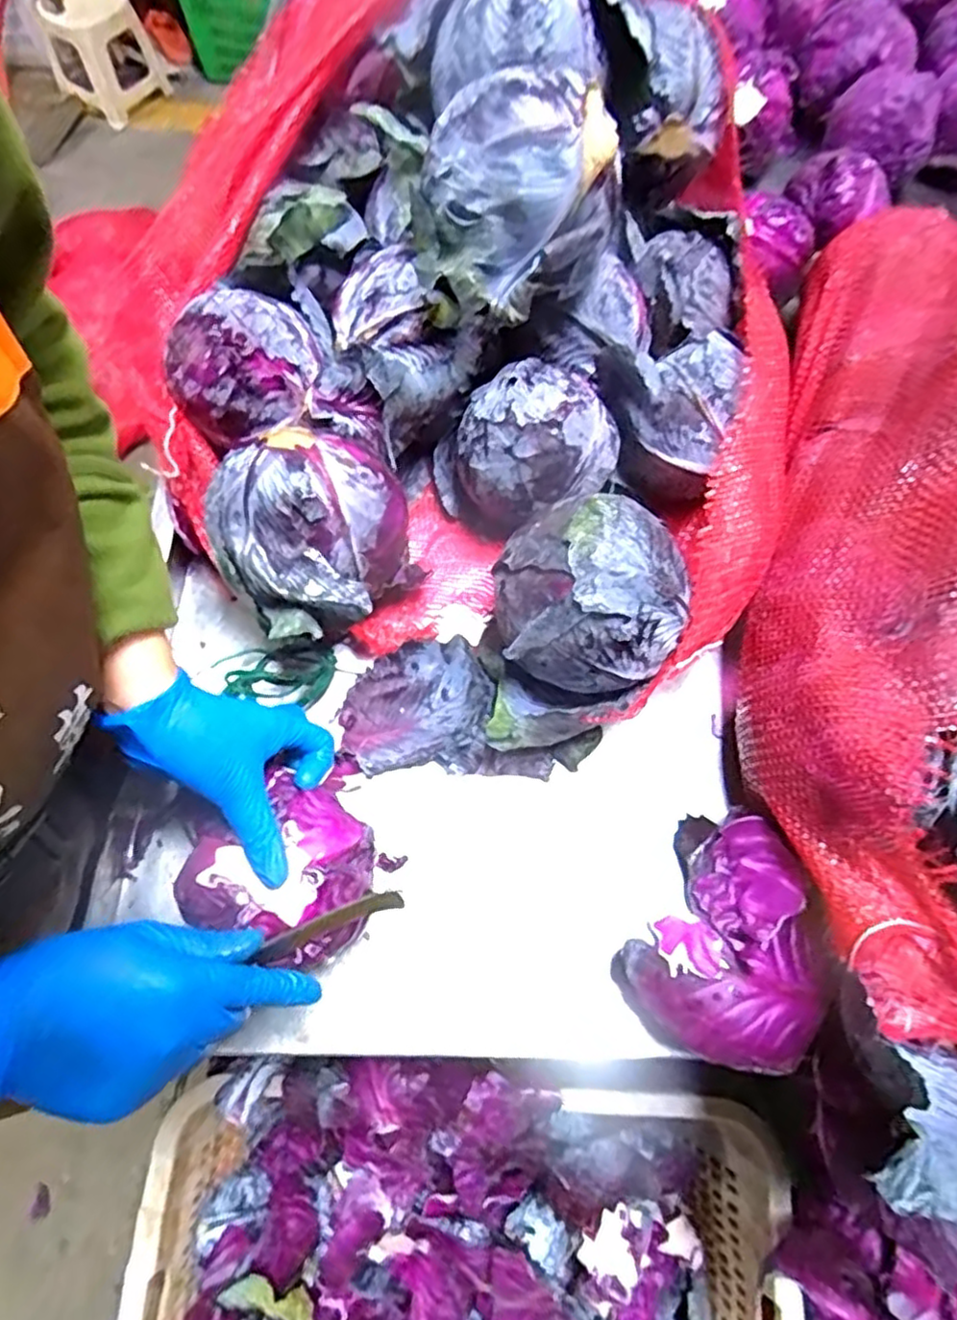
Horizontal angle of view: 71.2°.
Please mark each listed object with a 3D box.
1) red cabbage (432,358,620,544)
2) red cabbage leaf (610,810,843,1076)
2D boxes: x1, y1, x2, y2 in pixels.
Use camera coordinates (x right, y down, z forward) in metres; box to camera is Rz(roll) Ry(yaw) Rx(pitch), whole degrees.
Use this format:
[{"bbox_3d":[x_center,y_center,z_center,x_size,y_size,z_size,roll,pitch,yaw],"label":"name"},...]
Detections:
[{"bbox_3d":[0.040,-0.180,0.580,0.145,0.127,0.119,37,70,11],"label":"red cabbage"},{"bbox_3d":[0.183,0.201,0.478,0.127,0.051,0.164,33,70,10],"label":"red cabbage leaf"}]

